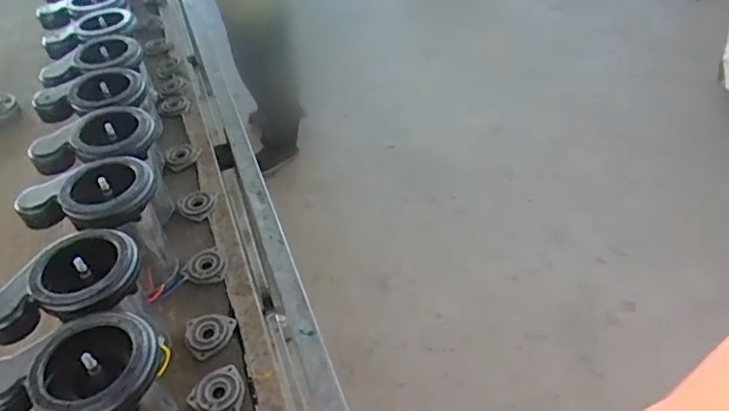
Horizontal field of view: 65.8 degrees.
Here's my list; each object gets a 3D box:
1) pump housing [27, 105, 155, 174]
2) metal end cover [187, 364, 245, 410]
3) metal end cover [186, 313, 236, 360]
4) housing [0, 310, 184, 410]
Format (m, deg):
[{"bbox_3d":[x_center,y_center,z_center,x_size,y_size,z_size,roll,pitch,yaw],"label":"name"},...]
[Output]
[{"bbox_3d":[-0.384,-0.088,0.807,0.169,0.048,0.084,-29,49,-23],"label":"pump housing"},{"bbox_3d":[-0.183,0.231,0.706,0.065,0.011,0.066,0,45,5],"label":"metal end cover"},{"bbox_3d":[-0.214,0.173,0.783,0.066,0.007,0.066,-29,49,-23],"label":"metal end cover"},{"bbox_3d":[-0.278,0.213,0.611,0.160,0.187,0.112,6,46,11],"label":"housing"}]

